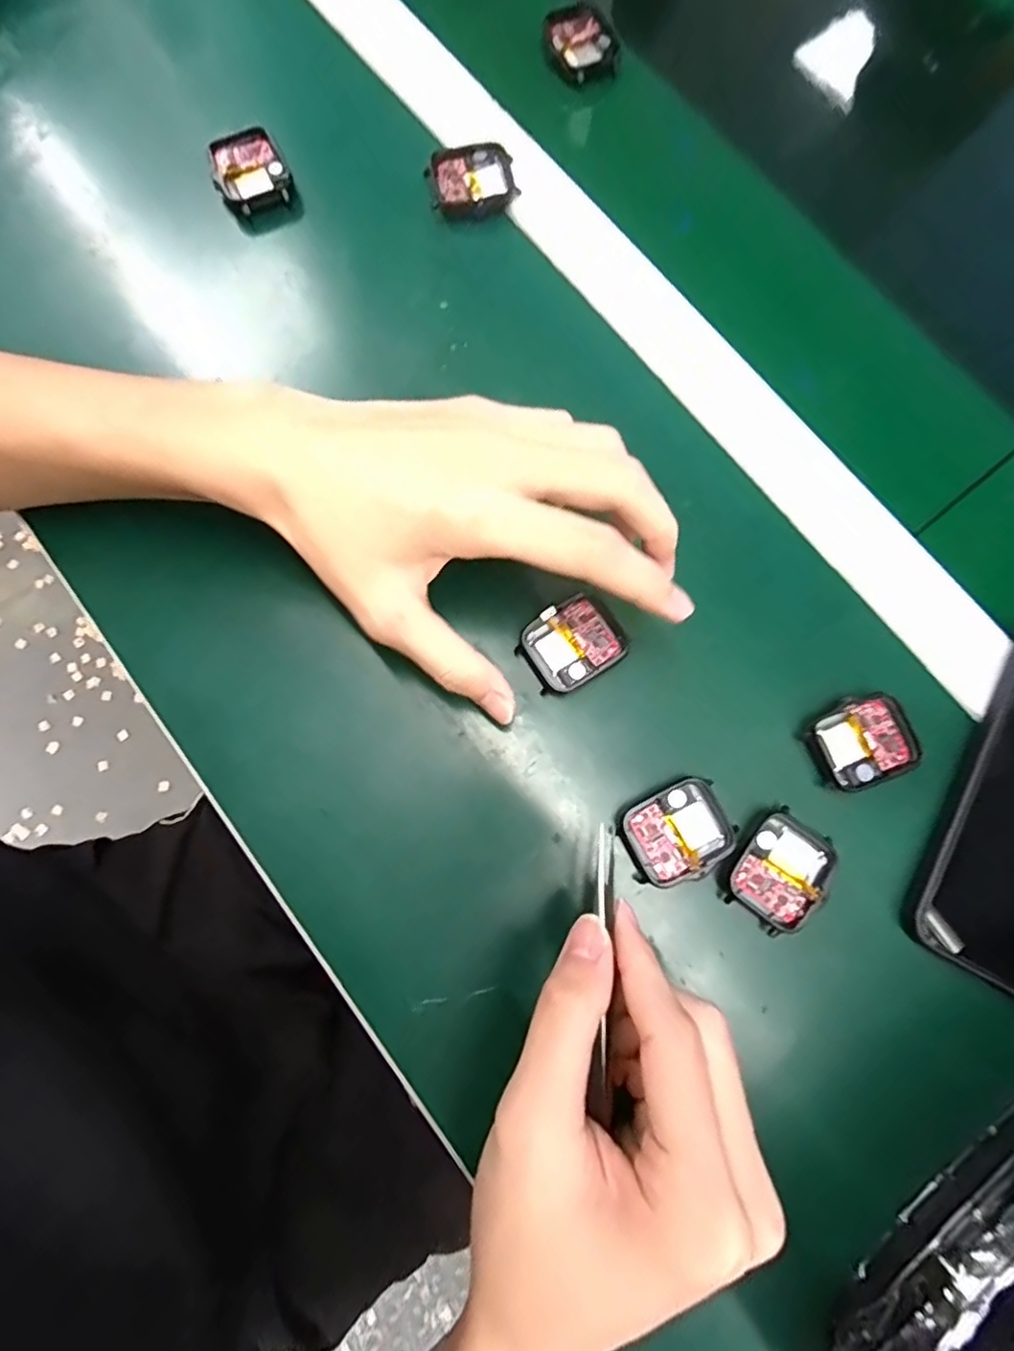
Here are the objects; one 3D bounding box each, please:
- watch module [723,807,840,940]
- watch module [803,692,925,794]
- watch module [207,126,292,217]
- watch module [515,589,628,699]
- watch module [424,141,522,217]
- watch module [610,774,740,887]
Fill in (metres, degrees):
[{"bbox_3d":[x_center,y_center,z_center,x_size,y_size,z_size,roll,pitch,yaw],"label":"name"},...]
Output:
[{"bbox_3d":[0.119,0.085,0.251,0.035,0.009,0.047,36,80,6],"label":"watch module"},{"bbox_3d":[0.160,0.031,0.264,0.044,0.010,0.037,-20,80,-4],"label":"watch module"},{"bbox_3d":[-0.139,-0.272,0.317,0.038,0.013,0.044,-21,80,-5],"label":"watch module"},{"bbox_3d":[0.030,-0.014,0.270,0.045,0.013,0.037,-34,81,-7],"label":"watch module"},{"bbox_3d":[-0.019,-0.267,0.314,0.045,0.008,0.038,-10,79,-3],"label":"watch module"},{"bbox_3d":[0.075,0.069,0.255,0.047,0.009,0.037,-24,80,-5],"label":"watch module"}]

